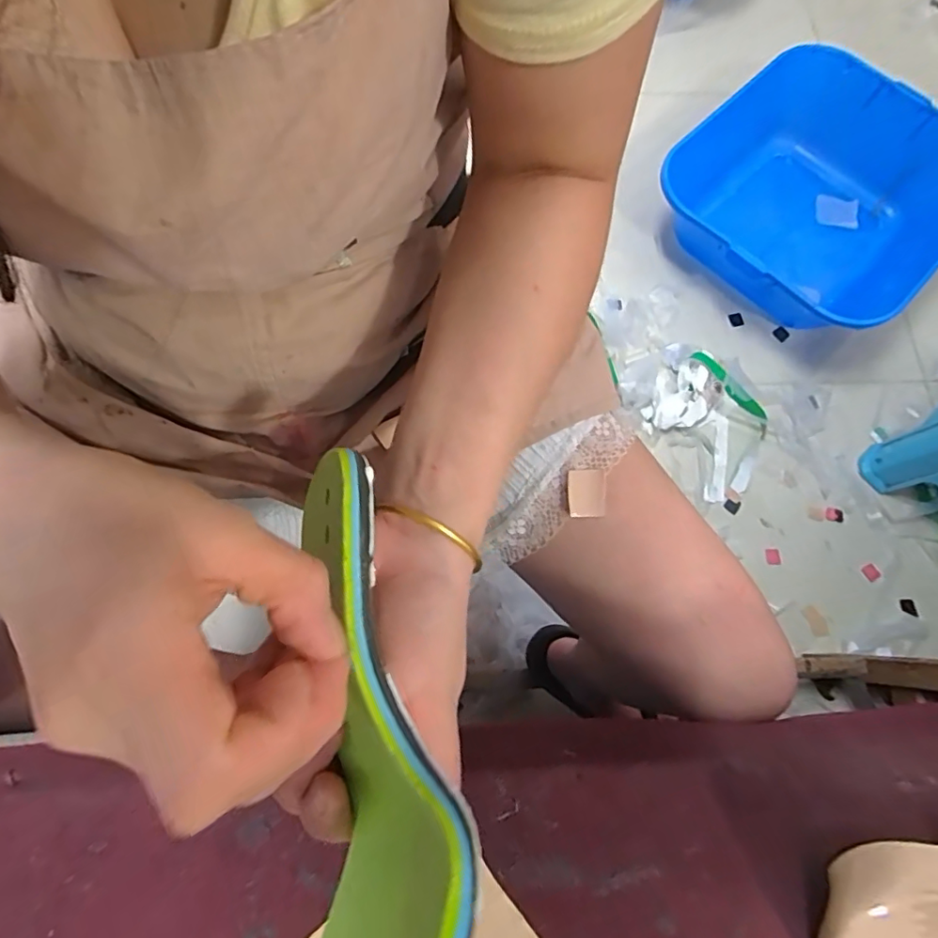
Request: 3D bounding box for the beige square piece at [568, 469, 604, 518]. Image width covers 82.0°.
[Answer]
[{"bbox_3d":[0.074,0.015,0.338,0.022,0.004,0.030,2,73,-1],"label":"beige square piece"}]

